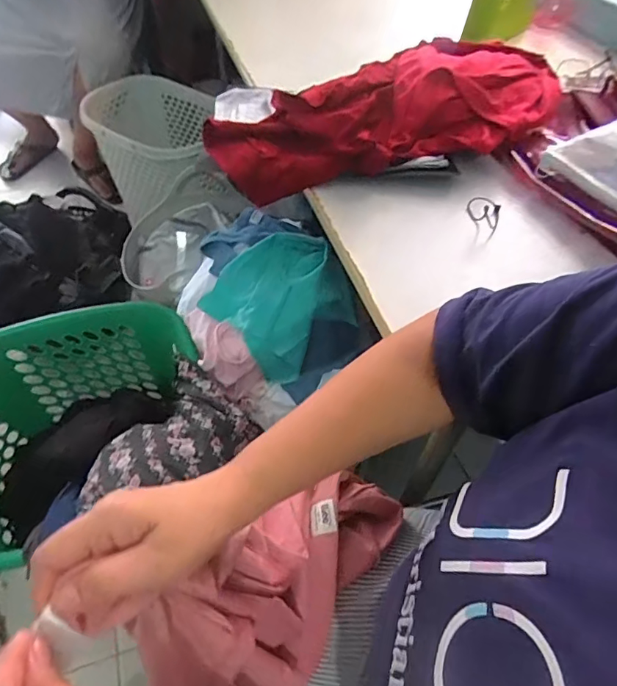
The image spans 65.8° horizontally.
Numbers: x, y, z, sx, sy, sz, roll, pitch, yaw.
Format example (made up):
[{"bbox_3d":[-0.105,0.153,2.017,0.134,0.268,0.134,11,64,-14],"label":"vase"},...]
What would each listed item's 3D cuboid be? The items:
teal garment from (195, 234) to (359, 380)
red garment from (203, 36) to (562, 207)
[{"bbox_3d":[-0.043,-0.074,0.752,0.173,0.110,0.201,-35,60,-24],"label":"teal garment"},{"bbox_3d":[0.118,-0.307,0.652,0.491,0.104,0.188,-14,54,-12],"label":"red garment"}]

